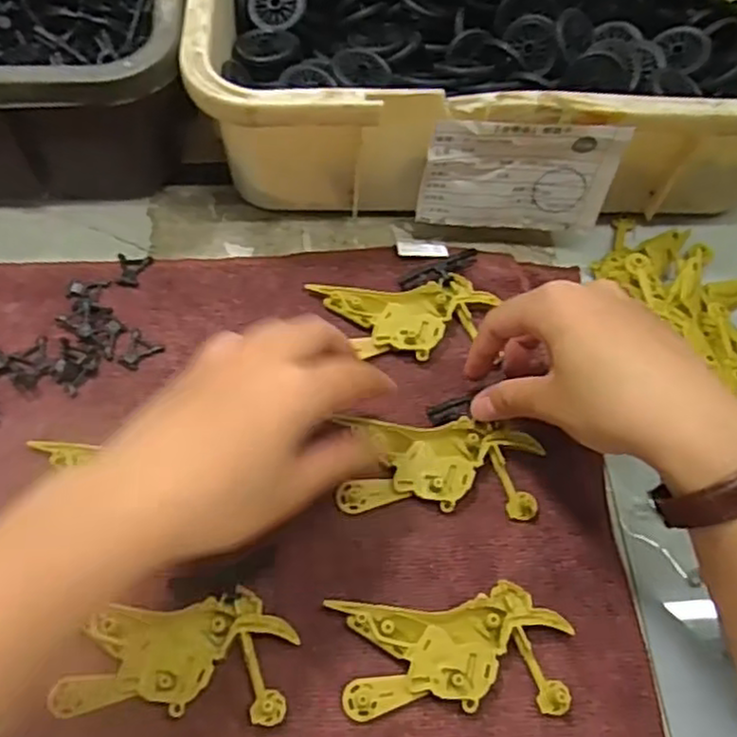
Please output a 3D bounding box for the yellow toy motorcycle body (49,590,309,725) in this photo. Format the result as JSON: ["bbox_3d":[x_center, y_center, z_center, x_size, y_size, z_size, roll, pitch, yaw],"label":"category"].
[{"bbox_3d":[-0.082,0.122,0.307,0.094,0.006,0.050,4,62,-2],"label":"yellow toy motorcycle body"}]

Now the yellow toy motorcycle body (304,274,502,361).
[{"bbox_3d":[0.019,-0.028,0.391,0.096,0.006,0.045,-1,64,-3],"label":"yellow toy motorcycle body"}]

